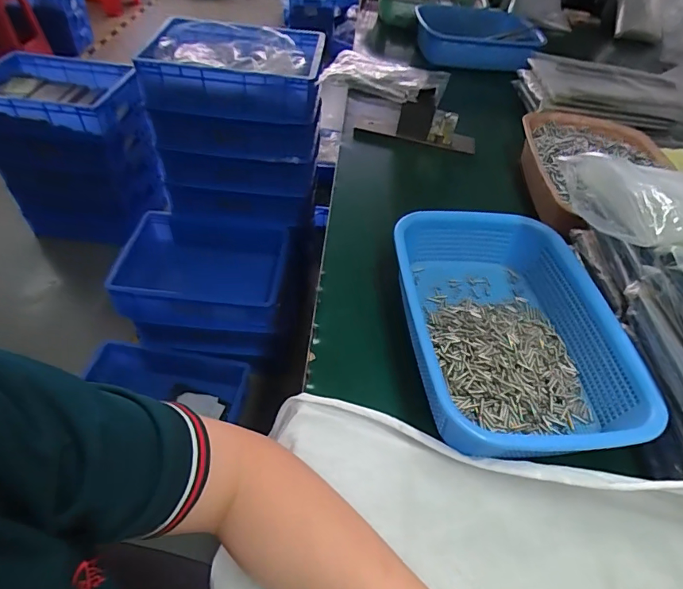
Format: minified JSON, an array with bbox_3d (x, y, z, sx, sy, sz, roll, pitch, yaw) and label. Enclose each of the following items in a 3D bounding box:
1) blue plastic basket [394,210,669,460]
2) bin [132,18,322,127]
[{"bbox_3d":[0.167,0.031,0.462,0.205,0.066,0.282,1,48,-5],"label":"blue plastic basket"},{"bbox_3d":[-0.256,-0.582,1.134,0.416,0.117,0.324,8,48,1],"label":"bin"}]

